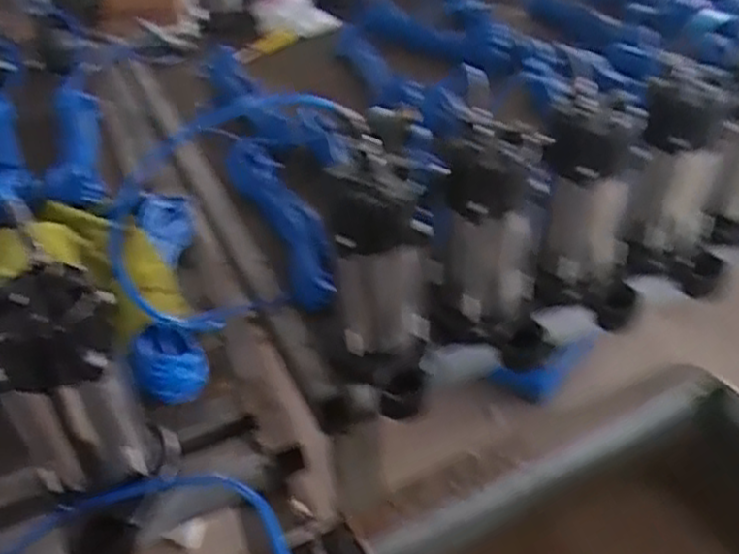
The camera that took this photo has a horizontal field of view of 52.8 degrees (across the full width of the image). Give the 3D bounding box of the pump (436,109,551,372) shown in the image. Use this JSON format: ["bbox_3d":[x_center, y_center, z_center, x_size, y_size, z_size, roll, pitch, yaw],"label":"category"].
[{"bbox_3d":[0.128,-0.038,0.802,0.108,0.234,0.099,6,39,10],"label":"pump"}]

